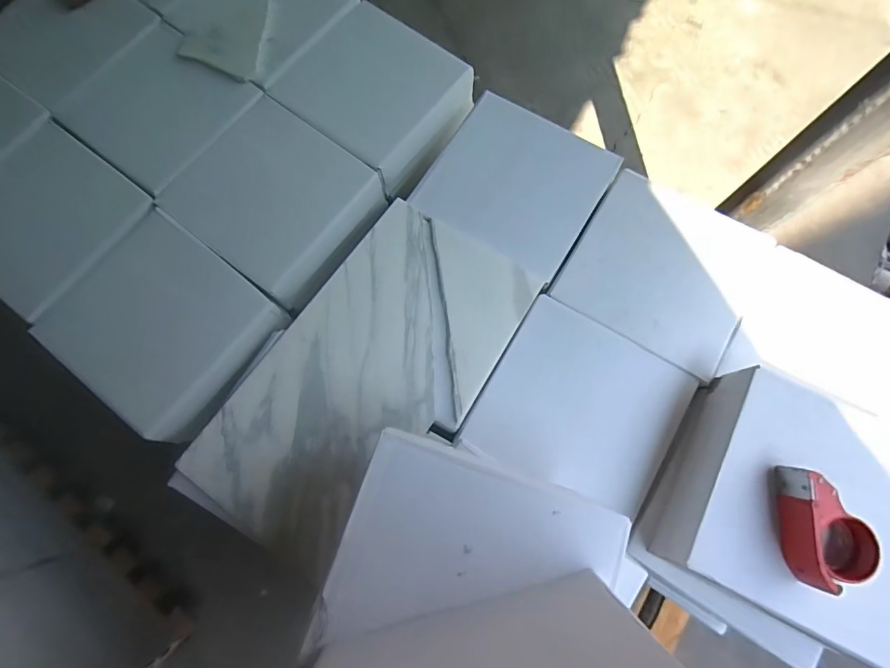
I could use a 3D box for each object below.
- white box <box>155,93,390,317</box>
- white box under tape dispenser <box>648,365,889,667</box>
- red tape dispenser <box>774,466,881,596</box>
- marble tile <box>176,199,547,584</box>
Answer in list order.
[{"bbox_3d":[-0.341,-0.271,0.919,0.328,0.107,0.324,37,78,9],"label":"white box"},{"bbox_3d":[0.526,0.254,0.648,0.319,0.117,0.317,26,77,7],"label":"white box under tape dispenser"},{"bbox_3d":[0.497,0.250,0.578,0.082,0.060,0.141,1,75,1],"label":"red tape dispenser"},{"bbox_3d":[-0.125,0.065,0.746,0.323,0.016,0.591,34,76,9],"label":"marble tile"}]

